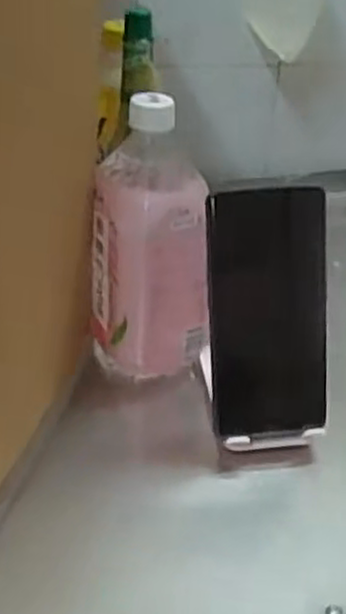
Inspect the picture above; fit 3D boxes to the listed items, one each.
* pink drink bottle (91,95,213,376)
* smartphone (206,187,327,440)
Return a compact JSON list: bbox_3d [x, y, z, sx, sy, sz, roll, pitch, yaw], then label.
[{"bbox_3d":[-0.017,-0.044,0.538,0.079,0.203,0.072,-2,33,-9],"label":"pink drink bottle"},{"bbox_3d":[0.062,0.005,0.479,0.075,0.158,0.007,-3,11,-4],"label":"smartphone"}]

